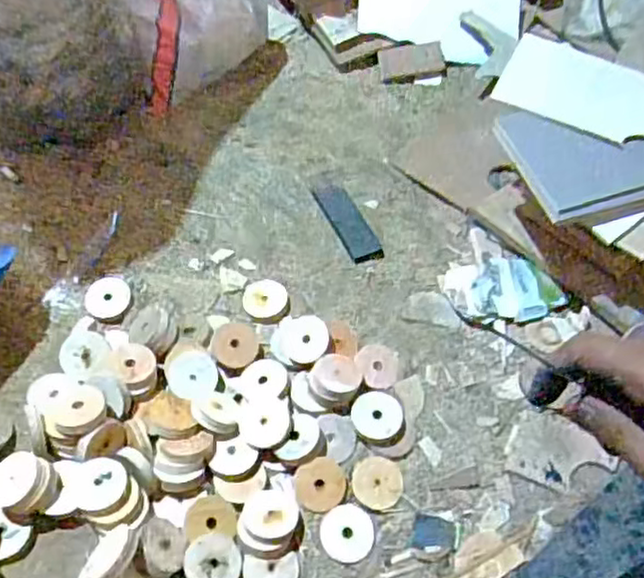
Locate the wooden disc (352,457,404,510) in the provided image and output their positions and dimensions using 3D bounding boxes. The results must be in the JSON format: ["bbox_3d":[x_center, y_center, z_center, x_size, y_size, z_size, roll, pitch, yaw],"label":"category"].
[{"bbox_3d":[0.056,0.192,0.680,0.048,0.008,0.050,2,56,-3],"label":"wooden disc"}]

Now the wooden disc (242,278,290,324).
[{"bbox_3d":[-0.064,0.014,0.791,0.052,0.016,0.058,-6,57,-9],"label":"wooden disc"}]

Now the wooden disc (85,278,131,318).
[{"bbox_3d":[-0.249,0.009,0.797,0.049,0.006,0.057,-3,57,-7],"label":"wooden disc"}]

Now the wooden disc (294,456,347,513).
[{"bbox_3d":[-0.001,0.191,0.673,0.050,0.009,0.050,1,77,-6],"label":"wooden disc"}]

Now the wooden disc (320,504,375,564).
[{"bbox_3d":[0.024,0.233,0.654,0.050,0.011,0.051,2,56,-3],"label":"wooden disc"}]

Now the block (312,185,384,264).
[{"bbox_3d":[0.033,-0.085,0.852,0.044,0.012,0.123,-19,60,-16],"label":"block"}]

